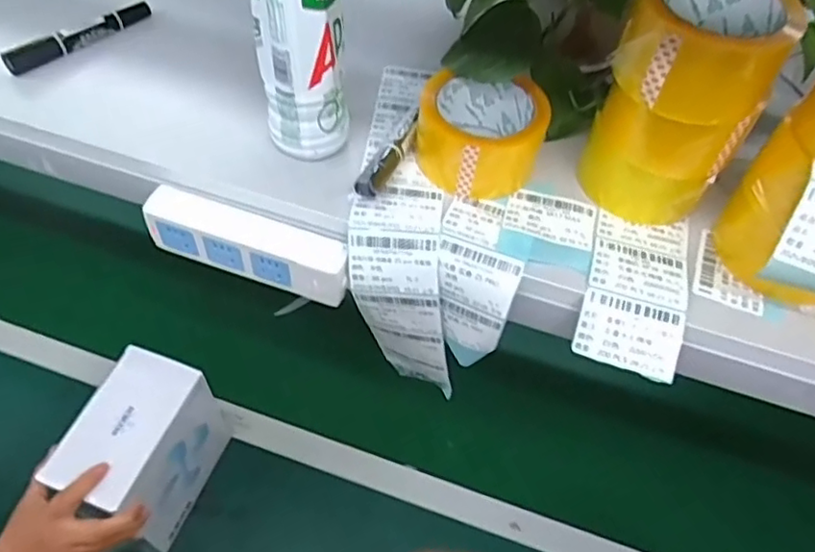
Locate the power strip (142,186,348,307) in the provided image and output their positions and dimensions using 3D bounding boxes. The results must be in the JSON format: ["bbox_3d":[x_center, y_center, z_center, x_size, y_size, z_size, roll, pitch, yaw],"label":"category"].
[{"bbox_3d":[-0.130,-0.025,0.502,0.172,0.050,0.037,17,54,7],"label":"power strip"}]

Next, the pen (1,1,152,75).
[{"bbox_3d":[-0.302,-0.224,0.574,0.139,0.017,0.014,-37,65,-27],"label":"pen"}]

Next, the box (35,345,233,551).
[{"bbox_3d":[-0.299,0.203,0.719,0.101,0.195,0.158,20,55,10],"label":"box"}]

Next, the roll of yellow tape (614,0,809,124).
[{"bbox_3d":[0.186,-0.150,0.392,0.093,0.063,0.085,2,54,-3],"label":"roll of yellow tape"}]

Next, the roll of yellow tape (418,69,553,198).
[{"bbox_3d":[0.058,-0.114,0.495,0.097,0.056,0.091,2,54,-3],"label":"roll of yellow tape"}]

